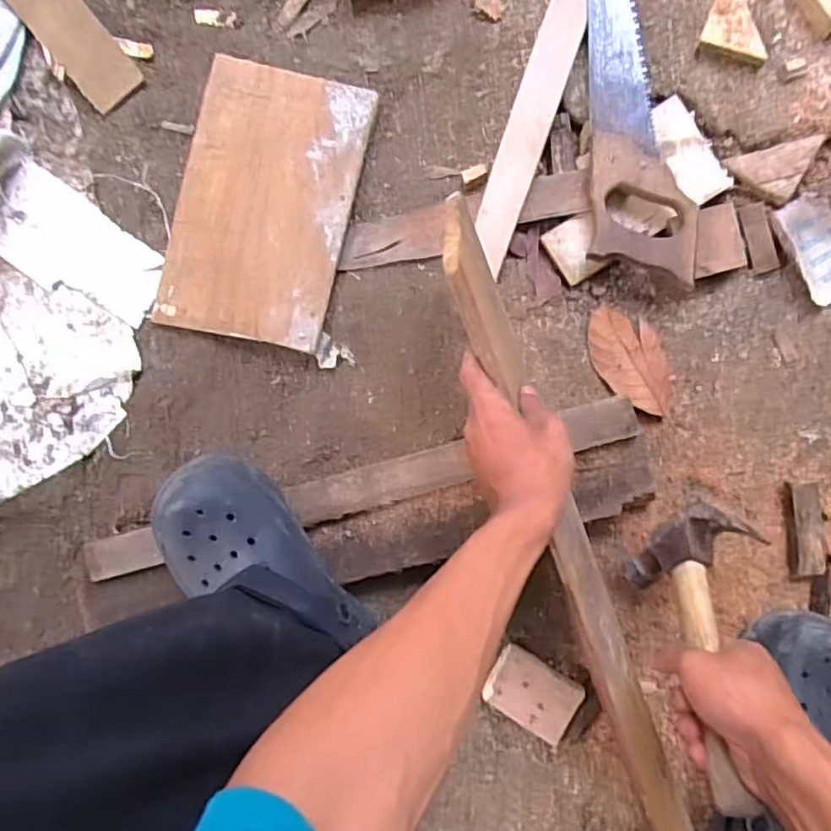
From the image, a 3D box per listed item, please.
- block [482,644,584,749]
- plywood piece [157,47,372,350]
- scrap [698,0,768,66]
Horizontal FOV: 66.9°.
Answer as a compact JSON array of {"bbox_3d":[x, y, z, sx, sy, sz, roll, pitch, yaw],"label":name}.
[{"bbox_3d":[0.109,0.256,0.579,0.075,0.023,0.059,26,93,6],"label":"block"},{"bbox_3d":[-0.151,-0.207,0.623,0.172,0.016,0.260,14,91,6],"label":"plywood piece"},{"bbox_3d":[0.299,-0.361,0.574,0.059,0.020,0.064,21,92,6],"label":"scrap"}]

